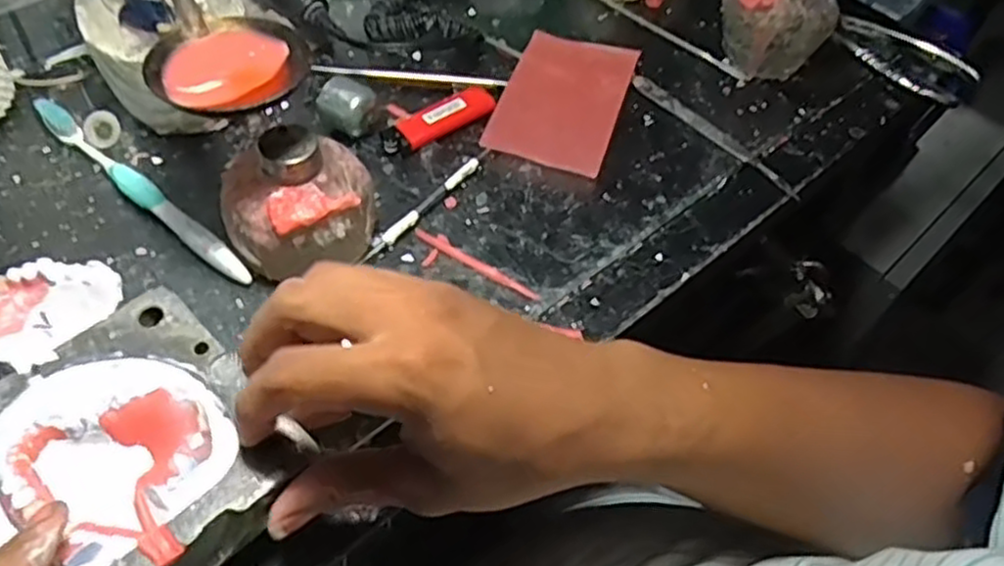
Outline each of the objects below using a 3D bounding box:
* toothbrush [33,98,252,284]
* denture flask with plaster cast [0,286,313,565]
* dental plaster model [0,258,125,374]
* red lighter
[{"bbox_3d":[-0.204,-0.054,0.416,0.183,0.016,0.014,35,58,20],"label":"toothbrush"},{"bbox_3d":[-0.155,0.073,0.292,0.113,0.023,0.121,40,60,23],"label":"denture flask with plaster cast"},{"bbox_3d":[-0.221,0.011,0.360,0.046,0.025,0.061,34,58,19],"label":"dental plaster model"},{"bbox_3d":[-0.041,-0.105,0.472,0.077,0.011,0.027,-30,61,-24],"label":"red lighter"}]

